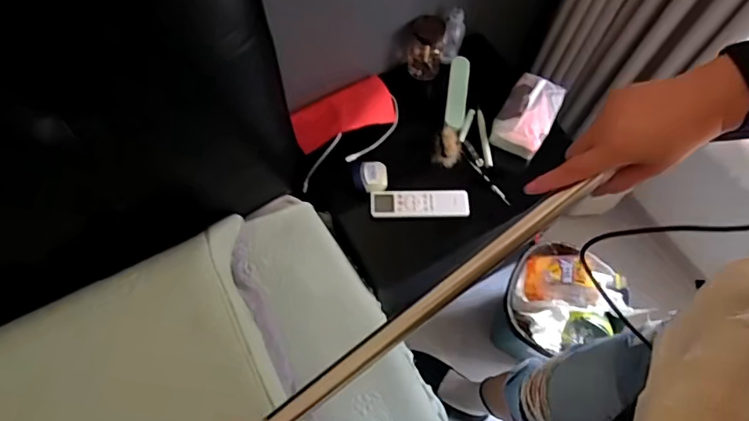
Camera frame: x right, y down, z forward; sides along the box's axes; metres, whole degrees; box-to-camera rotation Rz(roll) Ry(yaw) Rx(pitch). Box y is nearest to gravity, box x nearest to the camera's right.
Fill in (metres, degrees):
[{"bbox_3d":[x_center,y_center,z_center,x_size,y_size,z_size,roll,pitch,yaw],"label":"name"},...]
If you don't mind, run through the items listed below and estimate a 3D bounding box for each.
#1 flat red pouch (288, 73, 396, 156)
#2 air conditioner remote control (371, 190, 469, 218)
[{"bbox_3d":[-0.052,-0.183,0.967,0.224,0.040,0.093,-31,70,-31],"label":"flat red pouch"},{"bbox_3d":[0.081,-0.015,0.914,0.173,0.021,0.053,2,65,-2],"label":"air conditioner remote control"}]

